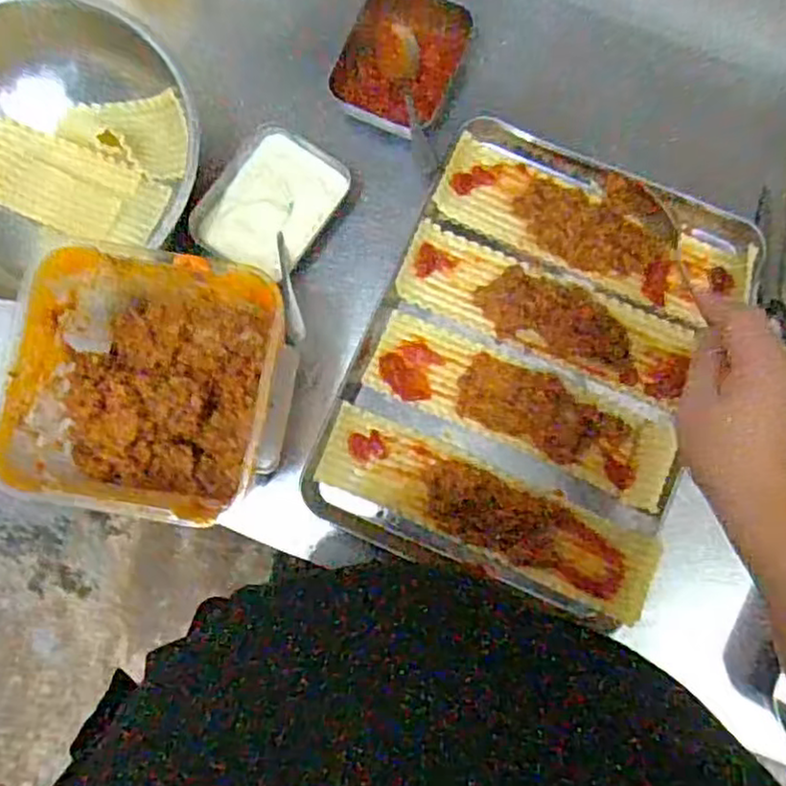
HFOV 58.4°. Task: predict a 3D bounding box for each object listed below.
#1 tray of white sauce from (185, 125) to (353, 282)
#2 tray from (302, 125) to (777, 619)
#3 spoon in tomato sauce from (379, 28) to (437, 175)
[{"bbox_3d":[-0.113,-0.173,0.663,0.106,0.036,0.129,33,82,4],"label":"tray of white sauce"},{"bbox_3d":[0.134,-0.026,0.645,0.305,0.029,0.407,22,82,3],"label":"tray"},{"bbox_3d":[0.016,-0.275,0.658,0.036,0.033,0.153,-11,82,-2],"label":"spoon in tomato sauce"}]

